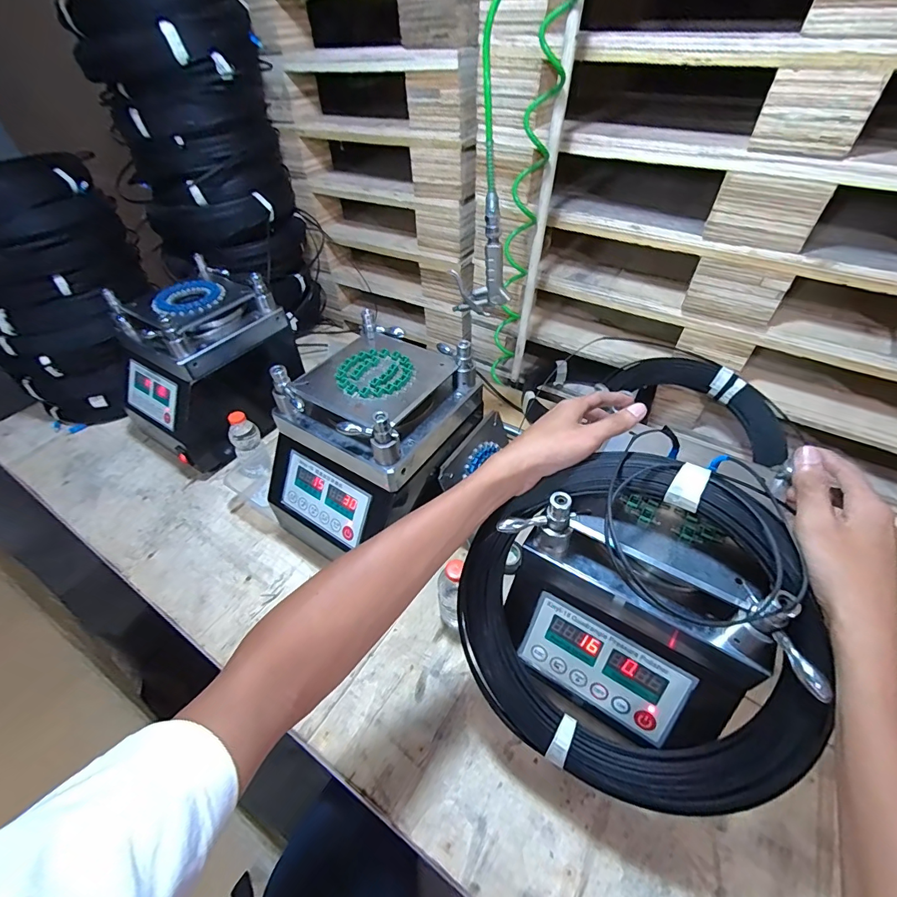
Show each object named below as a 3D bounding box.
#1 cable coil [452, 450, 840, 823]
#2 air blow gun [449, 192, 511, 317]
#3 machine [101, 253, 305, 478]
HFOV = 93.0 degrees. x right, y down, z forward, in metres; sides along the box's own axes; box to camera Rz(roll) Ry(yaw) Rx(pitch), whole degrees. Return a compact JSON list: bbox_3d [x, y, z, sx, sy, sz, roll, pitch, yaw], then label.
[{"bbox_3d":[0.151,0.156,0.381,0.296,0.302,0.048,20,12,26],"label":"cable coil"},{"bbox_3d":[0.048,-0.282,0.637,0.087,0.166,0.024,9,48,13],"label":"air blow gun"},{"bbox_3d":[-0.465,-0.158,0.840,0.233,0.281,0.299,28,54,27],"label":"machine"}]

